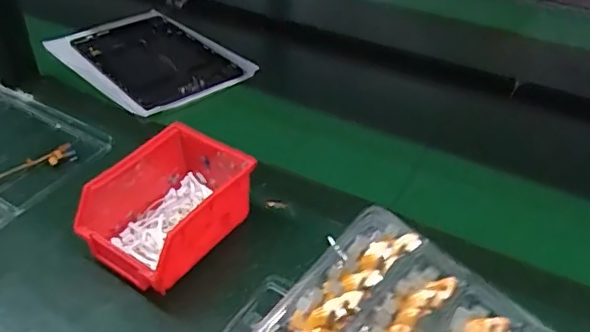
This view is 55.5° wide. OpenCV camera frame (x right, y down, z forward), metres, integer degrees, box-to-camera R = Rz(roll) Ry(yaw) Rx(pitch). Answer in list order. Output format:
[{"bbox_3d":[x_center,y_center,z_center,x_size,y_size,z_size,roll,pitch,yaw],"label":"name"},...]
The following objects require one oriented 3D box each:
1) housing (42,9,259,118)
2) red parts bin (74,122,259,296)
[{"bbox_3d":[-0.218,-0.159,0.822,0.194,0.027,0.290,-31,44,-34],"label":"housing"},{"bbox_3d":[-0.118,0.039,0.525,0.106,0.074,0.142,25,44,26],"label":"red parts bin"}]

